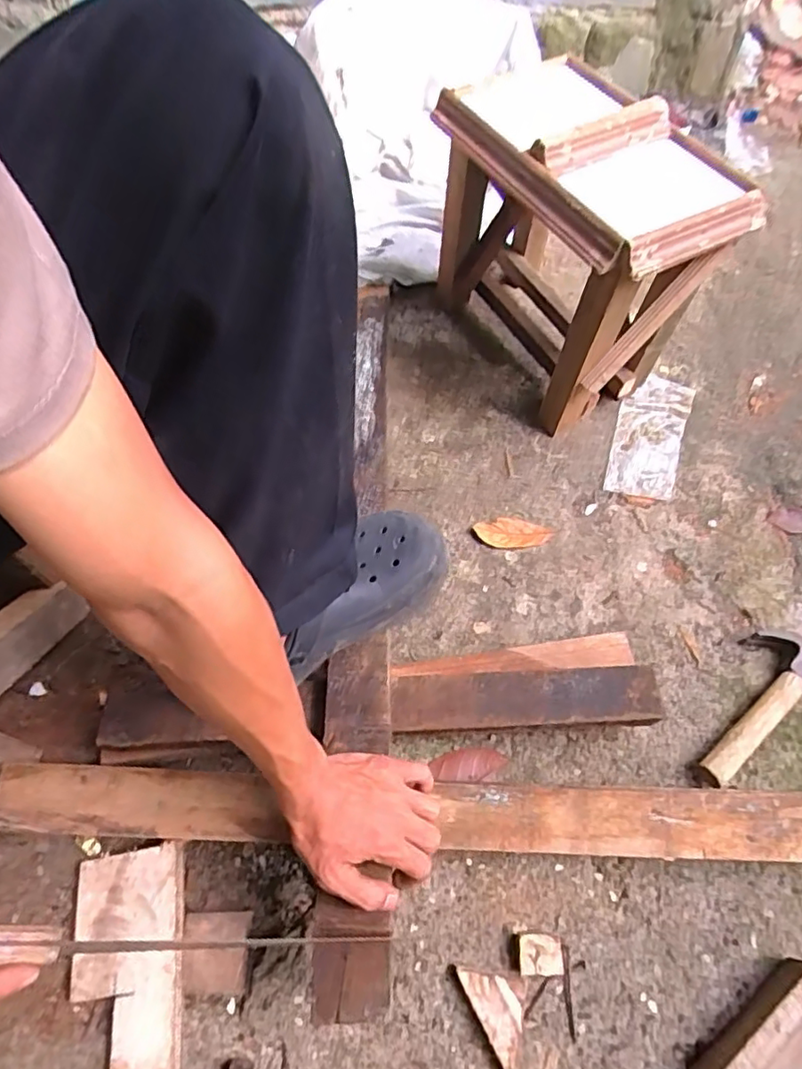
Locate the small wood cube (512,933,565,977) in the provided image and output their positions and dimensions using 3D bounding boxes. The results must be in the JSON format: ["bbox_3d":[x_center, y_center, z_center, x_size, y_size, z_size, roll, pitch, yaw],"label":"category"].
[{"bbox_3d":[0.124,0.382,0.547,0.040,0.020,0.031,-1,60,-2],"label":"small wood cube"}]

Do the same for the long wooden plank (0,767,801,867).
[{"bbox_3d":[0.032,0.255,0.546,0.786,0.027,0.059,3,60,0],"label":"long wooden plank"}]

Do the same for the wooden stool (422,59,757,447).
[{"bbox_3d":[0.213,-0.375,0.819,0.239,0.327,0.374,-27,64,-16],"label":"wooden stool"}]

